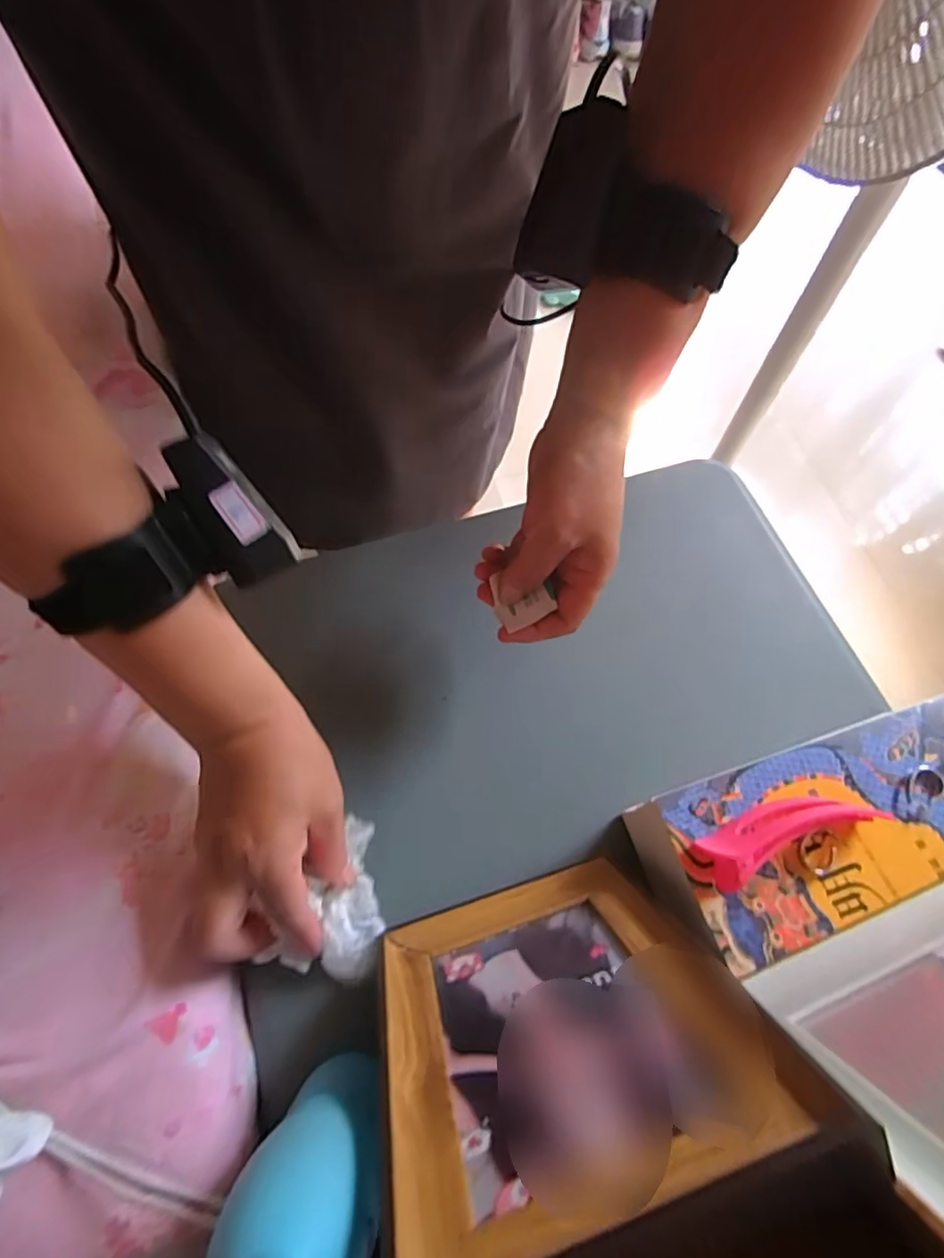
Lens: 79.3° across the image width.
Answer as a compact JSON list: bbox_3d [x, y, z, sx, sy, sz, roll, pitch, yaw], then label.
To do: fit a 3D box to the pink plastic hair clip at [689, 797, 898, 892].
[{"bbox_3d":[0.168,0.106,0.304,0.093,0.028,0.030,-20,66,-8],"label":"pink plastic hair clip"}]

